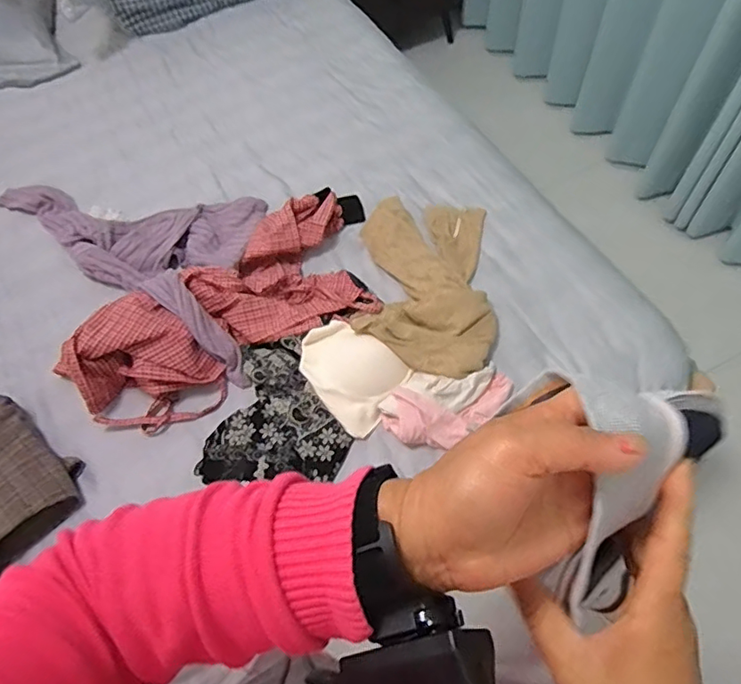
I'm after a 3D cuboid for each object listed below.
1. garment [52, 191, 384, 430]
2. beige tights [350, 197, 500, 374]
[{"bbox_3d":[-0.250,-0.081,0.994,0.578,0.134,0.316,-25,61,-9],"label":"garment"},{"bbox_3d":[0.098,-0.112,1.001,0.238,0.055,0.401,1,60,6],"label":"beige tights"}]

